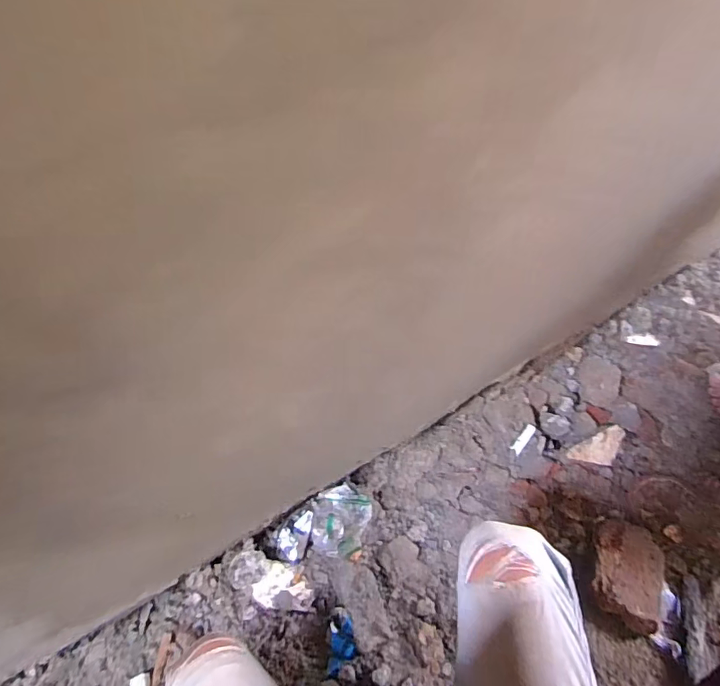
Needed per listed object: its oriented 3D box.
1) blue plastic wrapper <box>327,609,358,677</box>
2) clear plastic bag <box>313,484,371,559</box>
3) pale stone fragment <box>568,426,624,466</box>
[{"bbox_3d":[-0.028,0.490,0.816,0.043,0.033,0.089,4,58,0],"label":"blue plastic wrapper"},{"bbox_3d":[-0.036,0.317,0.892,0.094,0.025,0.119,18,80,-3],"label":"clear plastic bag"},{"bbox_3d":[0.472,0.212,0.978,0.132,0.019,0.057,-24,63,-17],"label":"pale stone fragment"}]

